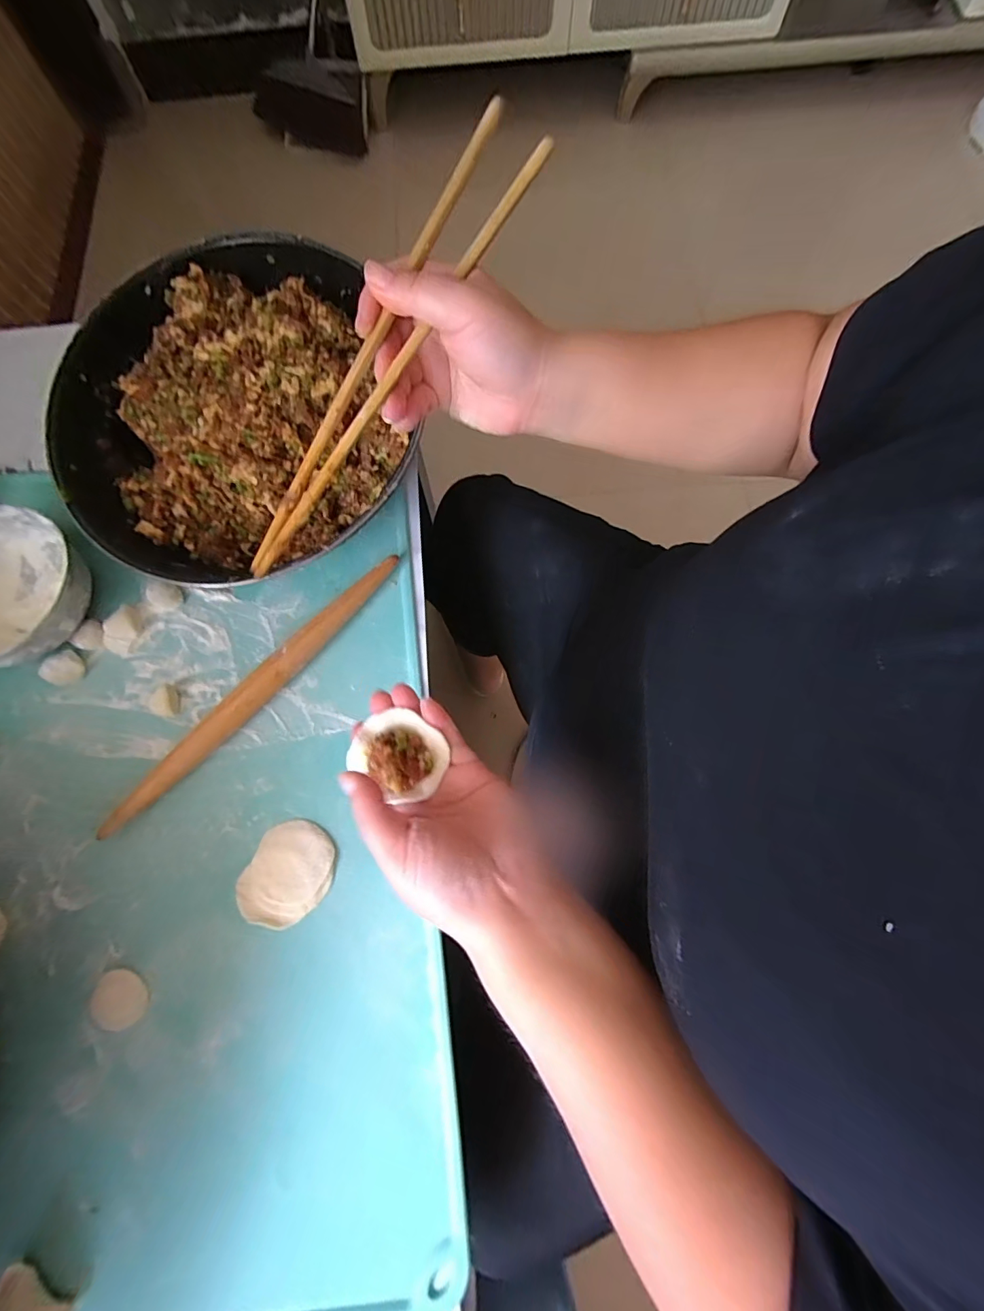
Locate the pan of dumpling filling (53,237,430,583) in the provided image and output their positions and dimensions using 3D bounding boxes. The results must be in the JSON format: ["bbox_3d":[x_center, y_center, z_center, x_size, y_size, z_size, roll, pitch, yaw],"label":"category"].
[{"bbox_3d":[-0.224,-0.214,0.415,0.271,0.085,0.296,0,75,1],"label":"pan of dumpling filling"}]

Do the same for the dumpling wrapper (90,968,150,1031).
[{"bbox_3d":[-0.278,0.258,0.349,0.043,0.004,0.037,23,77,7],"label":"dumpling wrapper"}]

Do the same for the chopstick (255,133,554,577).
[{"bbox_3d":[-0.053,-0.156,0.254,0.009,0.008,0.268,37,95,10],"label":"chopstick"}]

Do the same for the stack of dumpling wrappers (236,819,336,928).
[{"bbox_3d":[-0.163,0.174,0.373,0.066,0.012,0.078,25,77,7],"label":"stack of dumpling wrappers"}]

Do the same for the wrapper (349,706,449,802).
[{"bbox_3d":[-0.054,0.056,0.270,0.054,0.011,0.044,33,78,9],"label":"wrapper"}]

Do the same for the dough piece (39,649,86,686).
[{"bbox_3d":[-0.382,0.012,0.421,0.030,0.020,0.030,10,75,3],"label":"dough piece"}]

